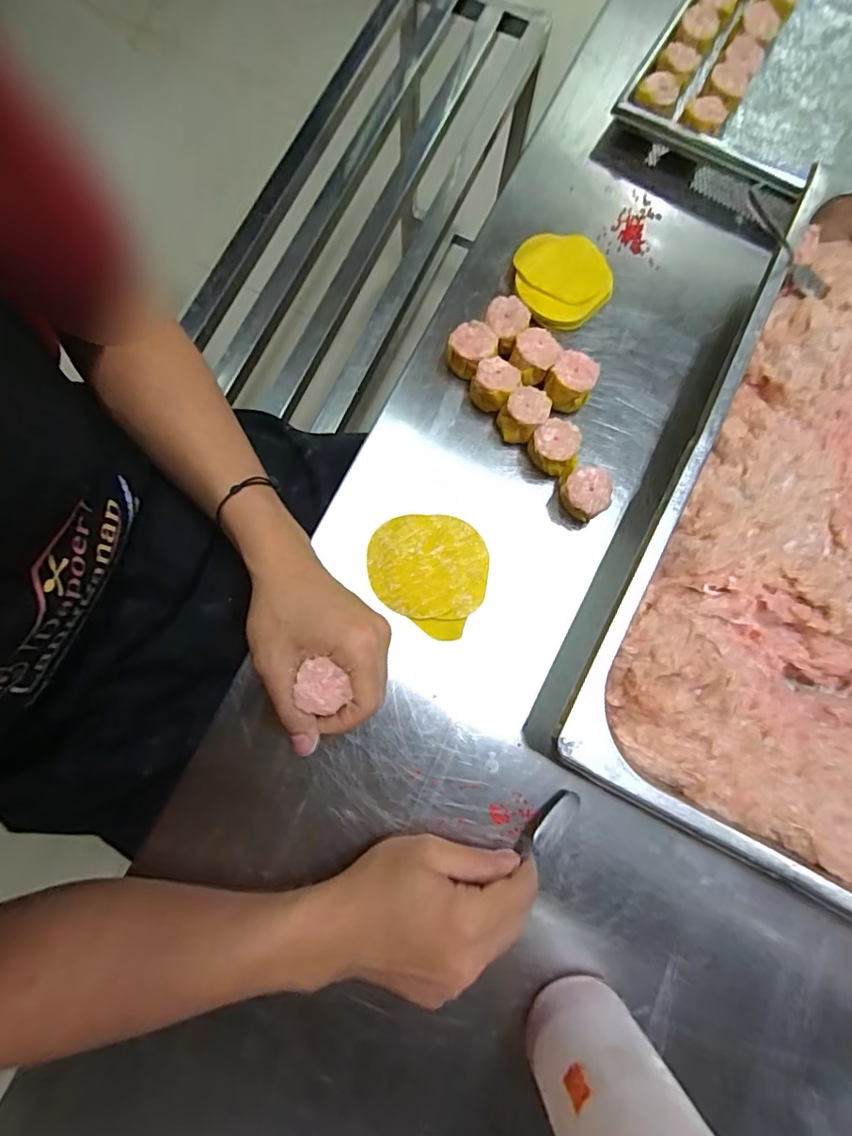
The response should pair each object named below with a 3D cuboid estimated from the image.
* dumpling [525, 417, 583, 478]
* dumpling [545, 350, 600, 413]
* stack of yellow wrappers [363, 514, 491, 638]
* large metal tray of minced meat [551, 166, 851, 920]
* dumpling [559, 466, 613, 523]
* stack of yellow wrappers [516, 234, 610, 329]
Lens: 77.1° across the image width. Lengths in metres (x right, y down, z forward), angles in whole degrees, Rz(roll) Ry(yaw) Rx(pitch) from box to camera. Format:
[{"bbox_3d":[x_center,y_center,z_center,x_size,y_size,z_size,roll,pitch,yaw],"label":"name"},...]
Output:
[{"bbox_3d":[0.101,-0.096,0.430,0.037,0.031,0.038,0,78,-1],"label":"dumpling"},{"bbox_3d":[0.118,-0.151,0.442,0.037,0.035,0.037,0,78,-1],"label":"dumpling"},{"bbox_3d":[0.003,-0.001,0.416,0.094,0.007,0.085,33,79,5],"label":"stack of yellow wrappers"},{"bbox_3d":[0.346,-0.029,0.405,0.330,0.068,0.525,27,79,4],"label":"large metal tray of minced meat"},{"bbox_3d":[0.126,-0.057,0.422,0.034,0.035,0.036,0,78,-1],"label":"dumpling"},{"bbox_3d":[0.119,-0.254,0.470,0.082,0.015,0.090,-6,79,-3],"label":"stack of yellow wrappers"}]

